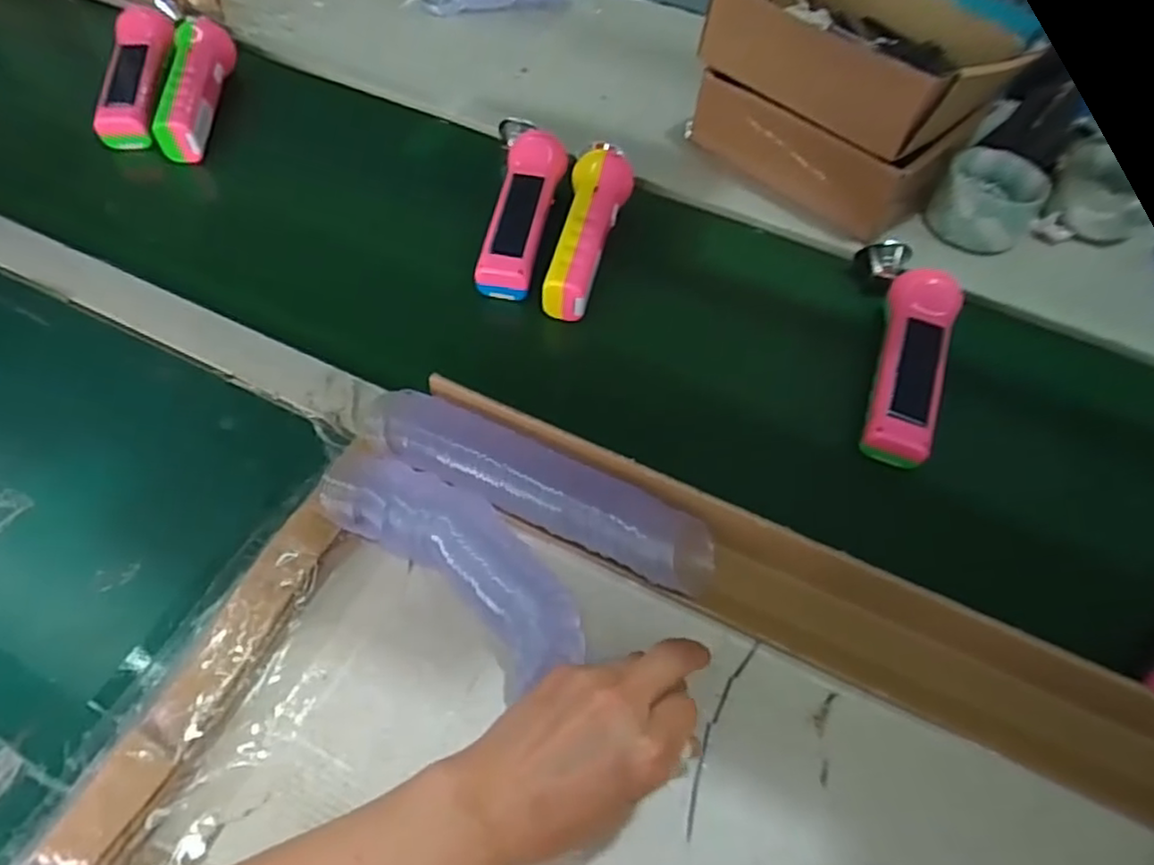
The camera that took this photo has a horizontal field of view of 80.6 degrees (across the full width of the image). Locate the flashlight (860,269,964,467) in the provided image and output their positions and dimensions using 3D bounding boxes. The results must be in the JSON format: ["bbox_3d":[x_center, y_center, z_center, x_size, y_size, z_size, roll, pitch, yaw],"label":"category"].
[{"bbox_3d":[0.241,-0.050,0.494,0.045,0.044,0.157,21,59,10],"label":"flashlight"}]

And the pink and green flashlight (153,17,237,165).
[{"bbox_3d":[-0.355,-0.323,0.639,0.048,0.045,0.169,-5,58,-6],"label":"pink and green flashlight"}]

